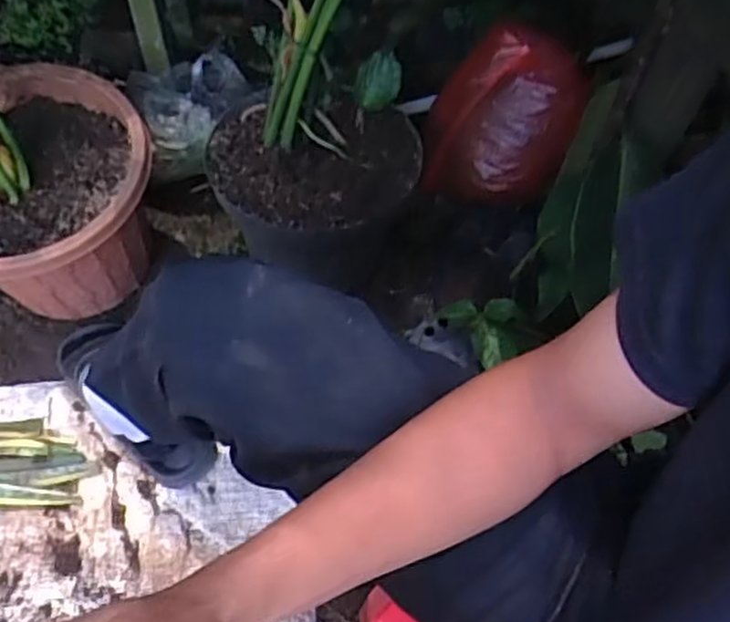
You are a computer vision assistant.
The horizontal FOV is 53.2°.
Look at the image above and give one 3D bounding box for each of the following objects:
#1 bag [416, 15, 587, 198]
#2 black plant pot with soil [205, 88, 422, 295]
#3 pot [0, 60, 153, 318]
[{"bbox_3d":[0.202,-0.281,1.061,0.214,0.179,0.153,7,56,7],"label":"bag"},{"bbox_3d":[-0.068,-0.150,0.981,0.256,0.199,0.245,-1,55,2],"label":"black plant pot with soil"},{"bbox_3d":[-0.405,-0.120,0.913,0.271,0.238,0.276,-1,55,2],"label":"pot"}]

